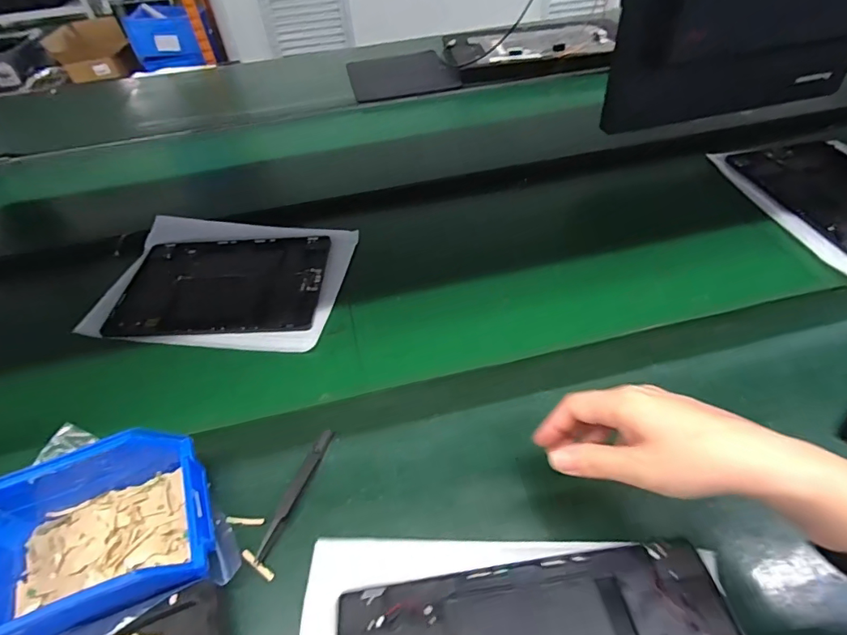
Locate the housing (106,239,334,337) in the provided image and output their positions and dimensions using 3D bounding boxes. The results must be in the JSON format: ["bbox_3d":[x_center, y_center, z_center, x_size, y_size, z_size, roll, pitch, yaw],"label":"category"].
[{"bbox_3d":[-0.238,-0.043,0.556,0.241,0.010,0.155,-2,44,4],"label":"housing"}]

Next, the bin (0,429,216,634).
[{"bbox_3d":[-0.232,0.147,0.326,0.145,0.065,0.129,-15,47,-10],"label":"bin"}]

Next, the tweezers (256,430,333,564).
[{"bbox_3d":[-0.099,0.135,0.365,0.013,0.011,0.106,13,48,16],"label":"tweezers"}]

